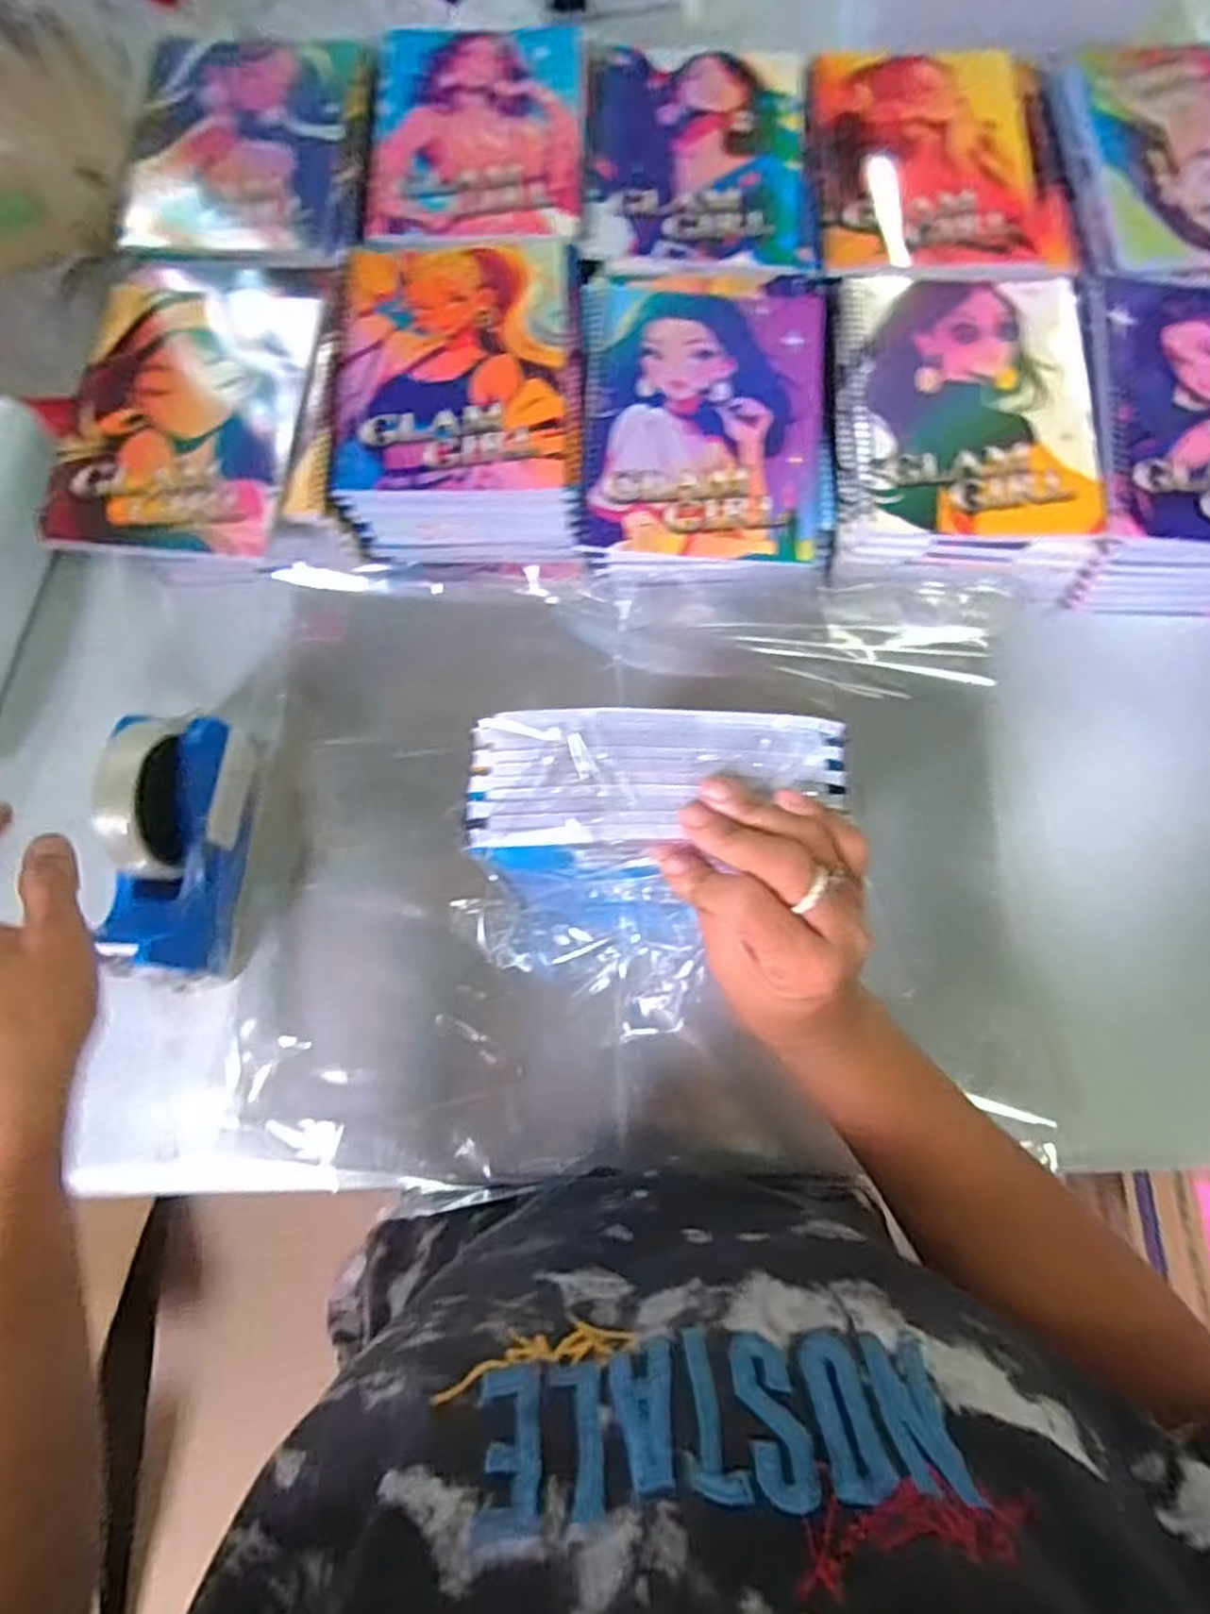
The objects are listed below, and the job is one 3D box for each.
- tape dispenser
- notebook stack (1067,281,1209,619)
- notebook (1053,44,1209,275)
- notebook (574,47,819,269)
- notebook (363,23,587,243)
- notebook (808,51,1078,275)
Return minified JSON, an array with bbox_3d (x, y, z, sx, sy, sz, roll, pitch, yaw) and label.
[{"bbox_3d":[-0.258,0.021,0.454,0.057,0.103,0.151,3,76,2],"label":"tape dispenser"},{"bbox_3d":[0.392,-0.245,0.519,0.155,0.090,0.208,2,76,1],"label":"notebook stack"},{"bbox_3d":[0.413,-0.462,0.537,0.168,0.022,0.190,-4,76,0],"label":"notebook"},{"bbox_3d":[0.066,-0.468,0.541,0.160,0.007,0.193,0,76,1],"label":"notebook"},{"bbox_3d":[-0.092,-0.497,0.550,0.154,0.004,0.204,-1,76,1],"label":"notebook"},{"bbox_3d":[0.236,-0.460,0.532,0.173,0.011,0.195,1,76,1],"label":"notebook"}]

